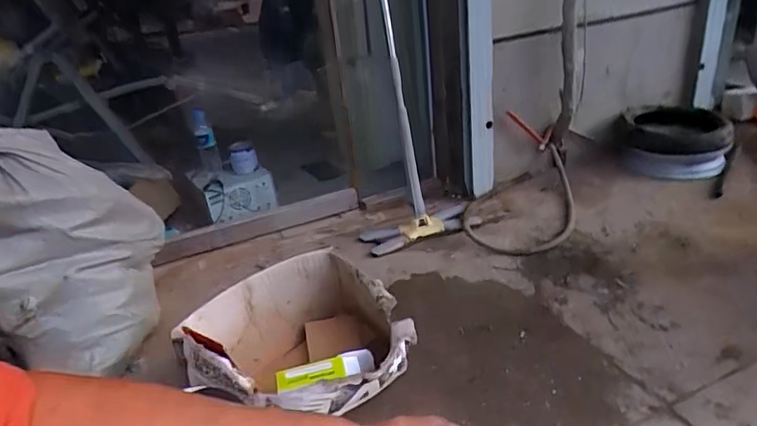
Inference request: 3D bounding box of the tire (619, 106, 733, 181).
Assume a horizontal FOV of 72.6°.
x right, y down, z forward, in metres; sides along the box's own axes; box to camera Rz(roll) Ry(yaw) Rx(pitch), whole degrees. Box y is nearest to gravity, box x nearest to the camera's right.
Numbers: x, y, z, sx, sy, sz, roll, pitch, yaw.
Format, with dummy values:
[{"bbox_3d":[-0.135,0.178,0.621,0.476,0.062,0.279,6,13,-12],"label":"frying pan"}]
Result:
[{"bbox_3d":[0.918,-0.226,1.616,0.310,0.165,0.287,7,29,26],"label":"tire"}]

